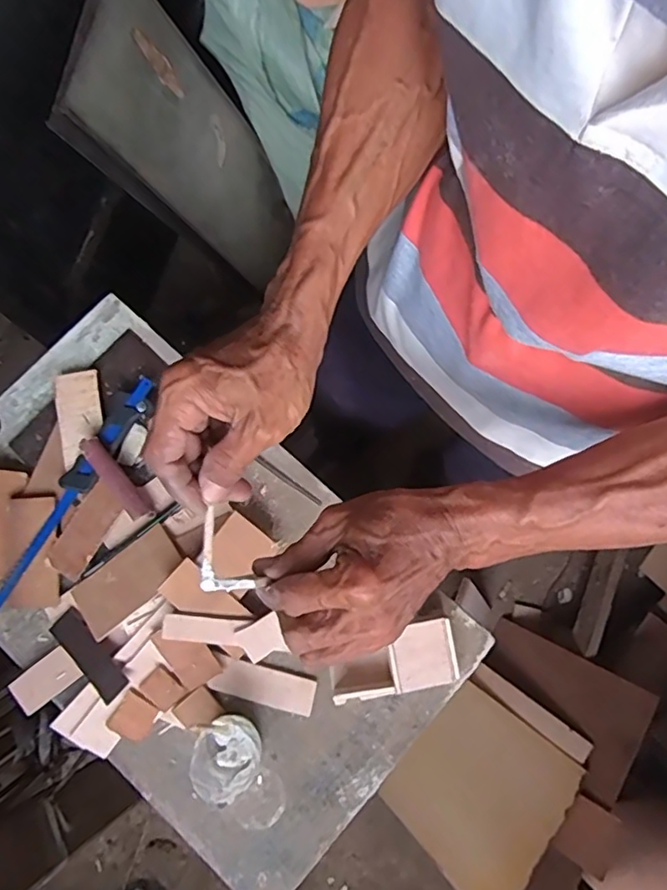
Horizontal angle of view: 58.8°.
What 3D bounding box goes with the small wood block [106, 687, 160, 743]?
[{"bbox_3d":[-0.199,0.270,0.589,0.041,0.004,0.044,38,84,-12],"label":"small wood block"}]

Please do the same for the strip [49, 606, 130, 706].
[{"bbox_3d":[-0.245,0.211,0.595,0.100,0.007,0.032,41,79,18],"label":"strip"}]

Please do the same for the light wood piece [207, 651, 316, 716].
[{"bbox_3d":[-0.072,0.243,0.602,0.104,0.005,0.036,15,78,3],"label":"light wood piece"}]

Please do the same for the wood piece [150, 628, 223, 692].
[{"bbox_3d":[-0.146,0.208,0.590,0.039,0.005,0.070,-34,96,-6],"label":"wood piece"}]

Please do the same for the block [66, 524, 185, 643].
[{"bbox_3d":[-0.209,0.138,0.604,0.112,0.010,0.061,-37,81,-8],"label":"block"}]

